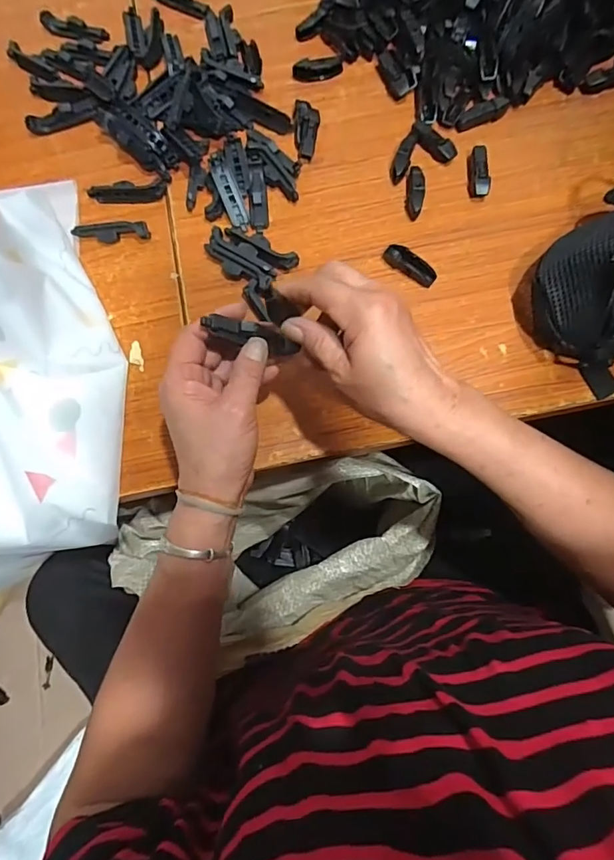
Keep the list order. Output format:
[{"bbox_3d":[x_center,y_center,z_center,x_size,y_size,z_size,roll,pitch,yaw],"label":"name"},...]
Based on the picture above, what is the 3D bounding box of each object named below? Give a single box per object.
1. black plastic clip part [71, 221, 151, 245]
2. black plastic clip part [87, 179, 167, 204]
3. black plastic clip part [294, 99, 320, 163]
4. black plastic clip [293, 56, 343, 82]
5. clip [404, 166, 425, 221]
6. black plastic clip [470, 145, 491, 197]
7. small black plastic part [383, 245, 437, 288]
[{"bbox_3d":[-0.192,-0.195,0.464,0.074,0.017,0.017,4,77,3],"label":"black plastic clip part"},{"bbox_3d":[-0.180,-0.243,0.477,0.074,0.011,0.020,3,77,3],"label":"black plastic clip part"},{"bbox_3d":[-0.001,-0.305,0.482,0.025,0.017,0.061,-1,77,2],"label":"black plastic clip part"},{"bbox_3d":[0.012,-0.382,0.500,0.054,0.017,0.015,-11,77,-1],"label":"black plastic clip"},{"bbox_3d":[0.105,-0.231,0.462,0.018,0.014,0.050,6,77,3],"label":"clip"},{"bbox_3d":[0.169,-0.253,0.466,0.018,0.015,0.052,0,77,2],"label":"black plastic clip"},{"bbox_3d":[0.097,-0.155,0.446,0.053,0.013,0.018,38,81,9],"label":"small black plastic part"}]

